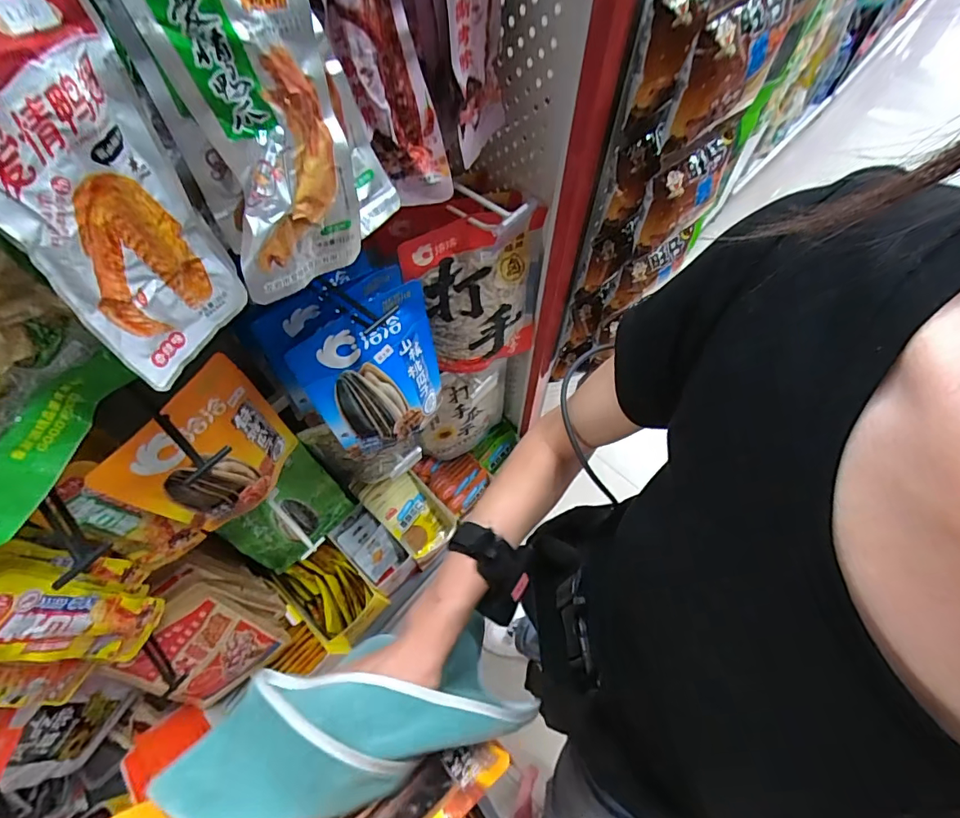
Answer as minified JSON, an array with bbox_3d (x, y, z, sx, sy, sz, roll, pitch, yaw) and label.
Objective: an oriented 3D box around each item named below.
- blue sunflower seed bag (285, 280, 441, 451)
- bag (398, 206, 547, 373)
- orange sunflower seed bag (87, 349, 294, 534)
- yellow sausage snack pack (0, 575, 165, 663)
[{"bbox_3d":[-0.115,-0.038,0.549,0.152,0.195,0.035,-36,51,-15],"label":"blue sunflower seed bag"},{"bbox_3d":[-0.002,-0.144,0.635,0.174,0.229,0.059,-14,64,-8],"label":"bag"},{"bbox_3d":[-0.276,0.052,0.505,0.027,0.195,0.148,29,66,13],"label":"orange sunflower seed bag"},{"bbox_3d":[-0.383,0.204,0.454,0.022,0.199,0.070,16,64,7],"label":"yellow sausage snack pack"}]

